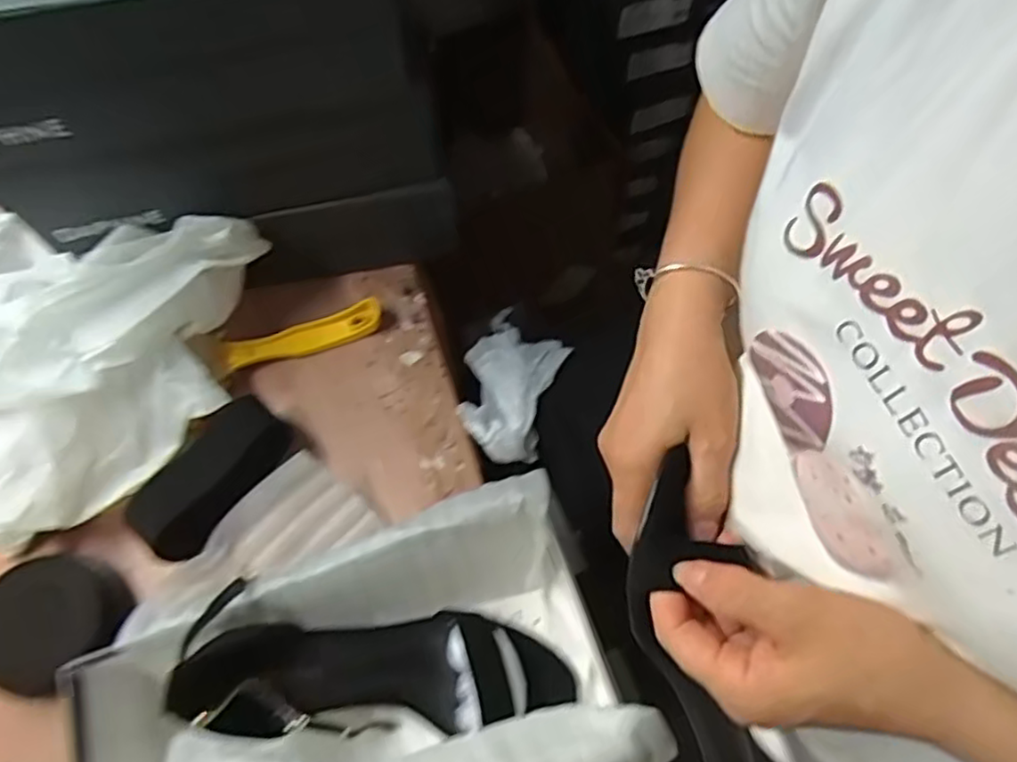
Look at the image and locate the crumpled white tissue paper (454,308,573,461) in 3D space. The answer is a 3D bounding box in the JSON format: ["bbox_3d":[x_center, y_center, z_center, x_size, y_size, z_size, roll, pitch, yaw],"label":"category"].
[{"bbox_3d":[0.001,-0.002,0.584,0.080,0.051,0.144,16,65,8],"label":"crumpled white tissue paper"}]

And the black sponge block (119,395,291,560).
[{"bbox_3d":[-0.217,0.070,0.503,0.057,0.043,0.124,35,70,16],"label":"black sponge block"}]

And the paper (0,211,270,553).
[{"bbox_3d":[-0.314,-0.020,0.506,0.197,0.121,0.264,23,67,12],"label":"paper"}]

